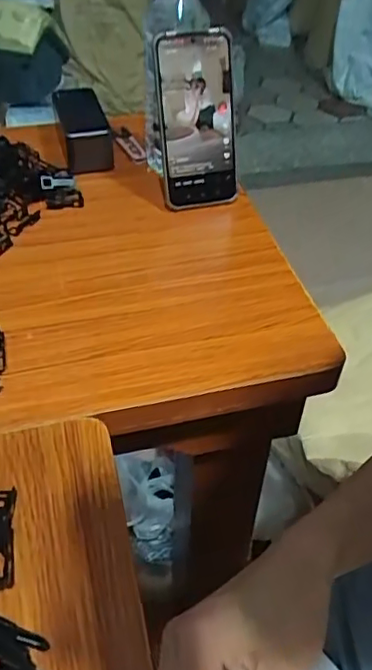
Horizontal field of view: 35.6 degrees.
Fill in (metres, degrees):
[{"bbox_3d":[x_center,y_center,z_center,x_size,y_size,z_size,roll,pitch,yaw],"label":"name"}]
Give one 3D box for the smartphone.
[{"bbox_3d":[0.013,-0.218,0.595,0.082,0.169,0.016,-10,27,-13],"label":"smartphone"}]

